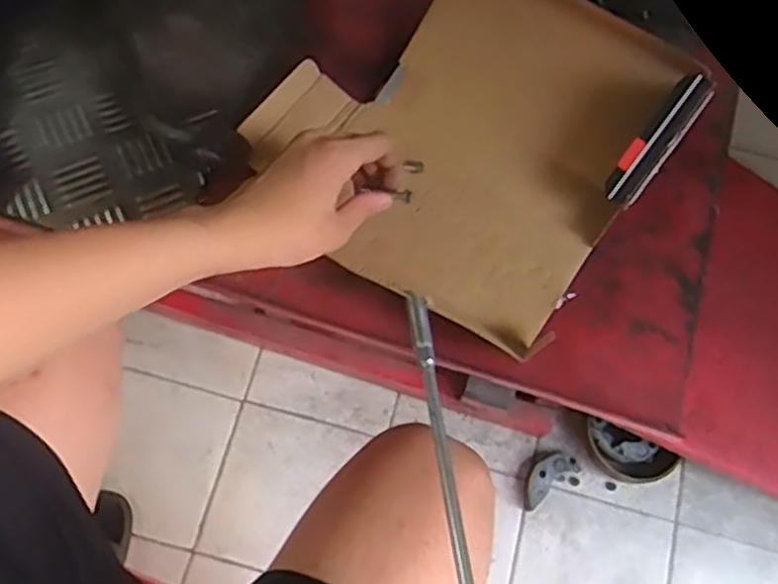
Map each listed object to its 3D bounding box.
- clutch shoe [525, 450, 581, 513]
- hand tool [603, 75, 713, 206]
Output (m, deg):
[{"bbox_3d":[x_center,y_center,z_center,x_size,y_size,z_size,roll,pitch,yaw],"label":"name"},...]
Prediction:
[{"bbox_3d":[0.204,0.240,0.941,0.087,0.012,0.040,-36,76,-12],"label":"clutch shoe"},{"bbox_3d":[0.190,-0.107,0.516,0.026,0.025,0.098,37,112,11],"label":"hand tool"}]

